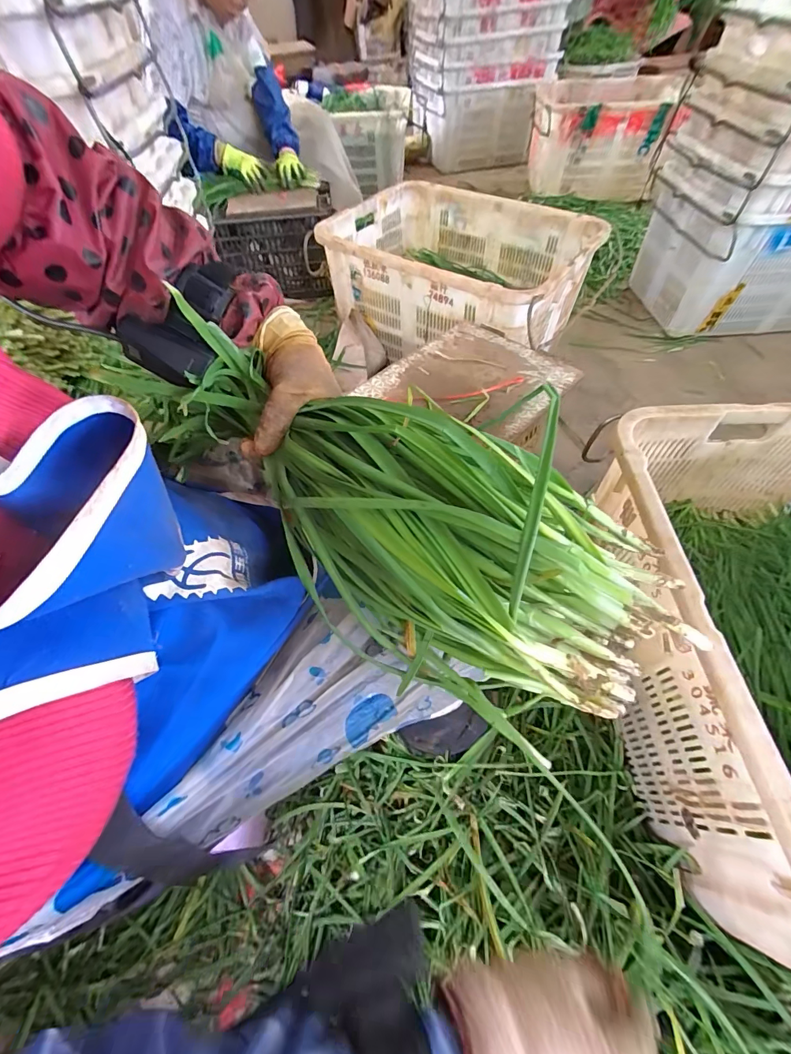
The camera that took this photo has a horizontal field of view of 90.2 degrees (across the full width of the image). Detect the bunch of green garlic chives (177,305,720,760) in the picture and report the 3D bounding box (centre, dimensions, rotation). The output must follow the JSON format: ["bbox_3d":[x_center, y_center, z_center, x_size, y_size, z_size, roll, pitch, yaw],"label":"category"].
[{"bbox_3d":[-0.014,-0.011,0.280,0.363,0.134,0.109,36,65,23],"label":"bunch of green garlic chives"}]

